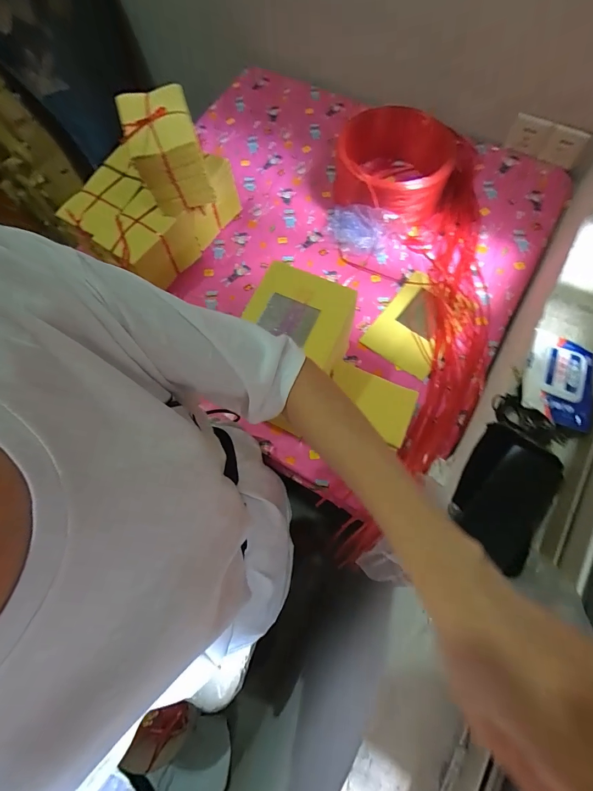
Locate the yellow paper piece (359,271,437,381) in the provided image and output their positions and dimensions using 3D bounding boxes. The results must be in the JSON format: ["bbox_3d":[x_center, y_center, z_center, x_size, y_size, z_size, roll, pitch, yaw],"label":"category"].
[{"bbox_3d":[0.266,-0.159,0.779,0.157,0.012,0.228,36,76,13],"label":"yellow paper piece"}]

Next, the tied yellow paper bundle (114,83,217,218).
[{"bbox_3d":[-0.262,-0.497,0.717,0.125,0.153,0.158,-18,71,-4],"label":"tied yellow paper bundle"}]

